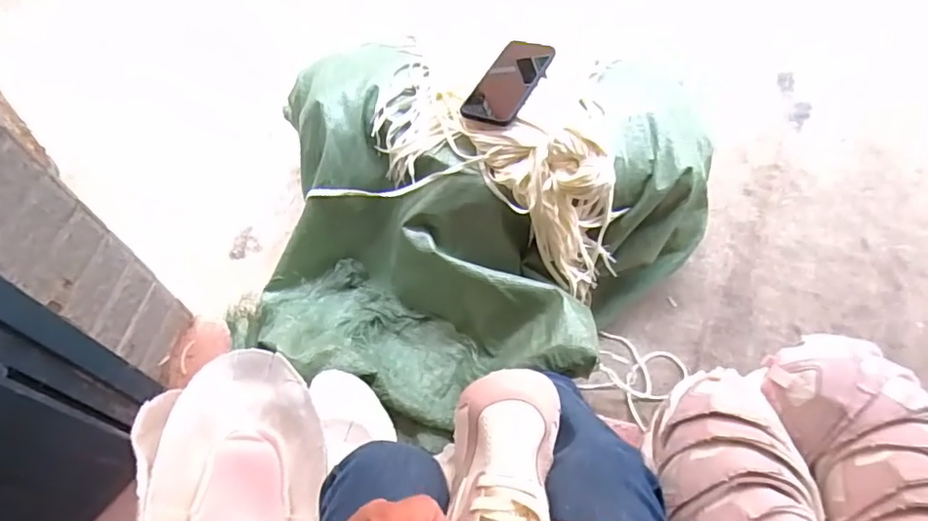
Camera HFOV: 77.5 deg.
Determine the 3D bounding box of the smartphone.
[{"bbox_3d":[0.068,-0.262,0.843,0.081,0.014,0.153,26,71,22],"label":"smartphone"}]

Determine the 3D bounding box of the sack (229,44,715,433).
[{"bbox_3d":[0.012,-0.024,0.875,0.688,0.270,0.519,10,60,8],"label":"sack"}]

